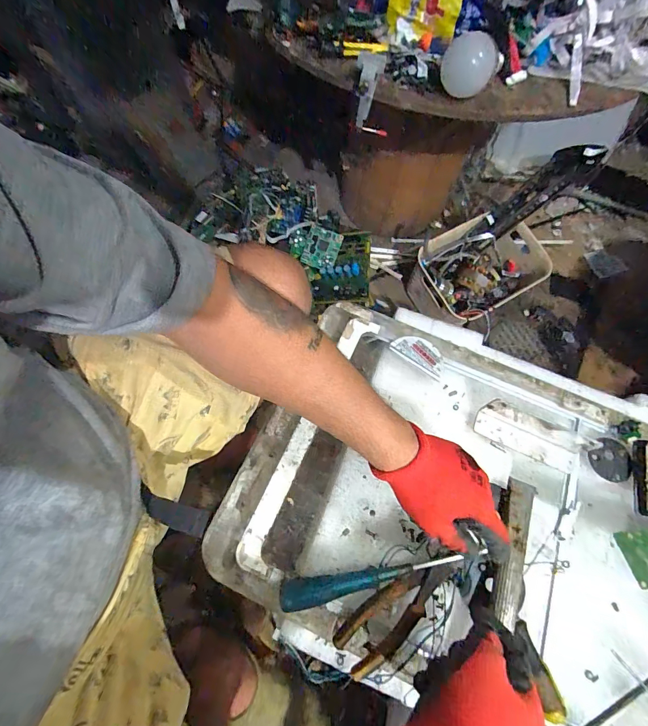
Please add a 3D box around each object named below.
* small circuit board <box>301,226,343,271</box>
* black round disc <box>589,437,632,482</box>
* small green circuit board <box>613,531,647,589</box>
[{"bbox_3d":[-0.007,-0.282,0.885,0.085,0.010,0.092,23,107,11],"label":"small circuit board"},{"bbox_3d":[0.376,0.126,0.472,0.054,0.008,0.055,1,65,-2],"label":"black round disc"},{"bbox_3d":[0.381,0.230,0.423,0.045,0.009,0.058,-10,66,-8],"label":"small green circuit board"}]

